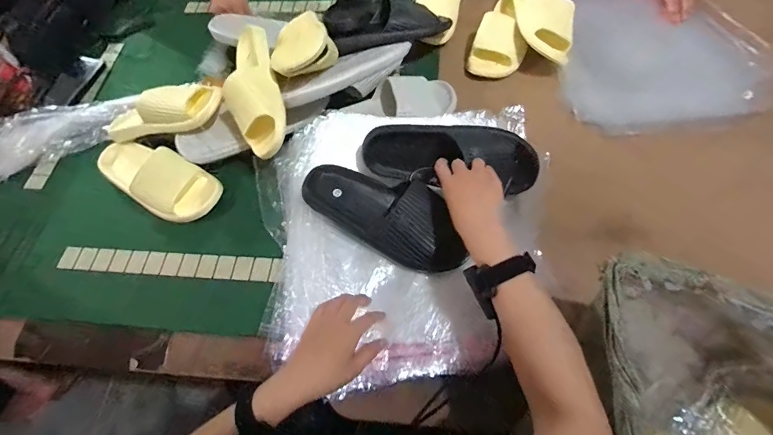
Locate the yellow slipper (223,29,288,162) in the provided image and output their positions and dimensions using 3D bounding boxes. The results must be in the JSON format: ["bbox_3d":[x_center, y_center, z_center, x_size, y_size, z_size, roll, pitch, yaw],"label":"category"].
[{"bbox_3d":[-0.216,-0.217,0.620,0.078,0.078,0.237,-12,77,-3],"label":"yellow slipper"}]

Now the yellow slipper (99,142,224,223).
[{"bbox_3d":[-0.420,-0.077,0.668,0.254,0.058,0.105,27,68,15],"label":"yellow slipper"}]

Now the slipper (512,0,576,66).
[{"bbox_3d":[0.311,-0.415,0.754,0.104,0.061,0.226,-5,63,0],"label":"slipper"}]

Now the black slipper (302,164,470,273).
[{"bbox_3d":[-0.002,-0.012,0.554,0.259,0.058,0.099,30,68,16],"label":"black slipper"}]

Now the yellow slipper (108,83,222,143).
[{"bbox_3d":[-0.414,-0.193,0.664,0.246,0.064,0.083,-11,62,18],"label":"yellow slipper"}]

